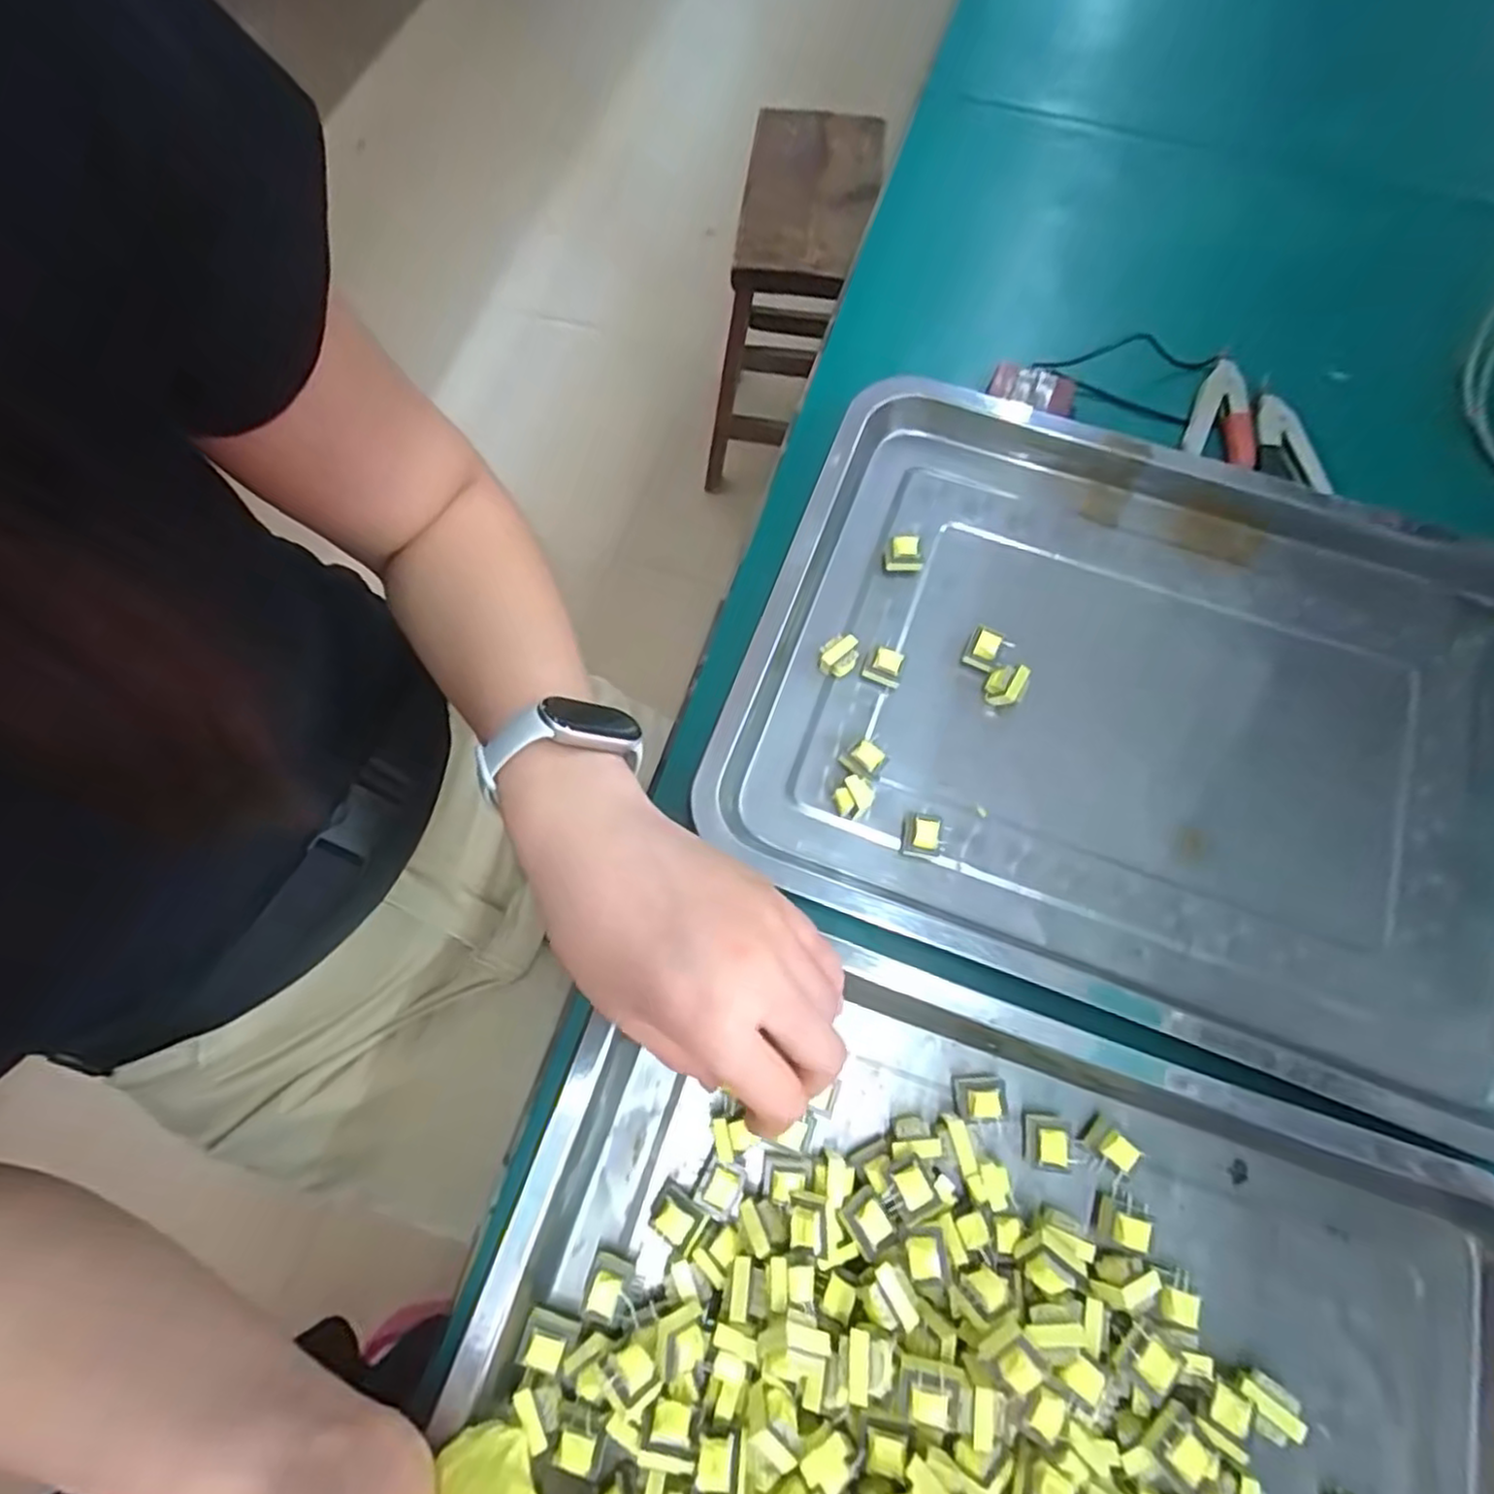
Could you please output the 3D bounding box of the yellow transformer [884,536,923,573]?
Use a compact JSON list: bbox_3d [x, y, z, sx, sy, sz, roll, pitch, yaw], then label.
[{"bbox_3d":[0.084,-0.103,0.374,0.018,0.019,0.014,1,71,1],"label":"yellow transformer"}]

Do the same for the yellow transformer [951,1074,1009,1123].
[{"bbox_3d":[0.098,0.147,0.293,0.019,0.014,0.016,-1,71,0],"label":"yellow transformer"}]

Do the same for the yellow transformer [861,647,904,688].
[{"bbox_3d":[0.070,-0.040,0.356,0.019,0.014,0.013,19,72,7],"label":"yellow transformer"}]

